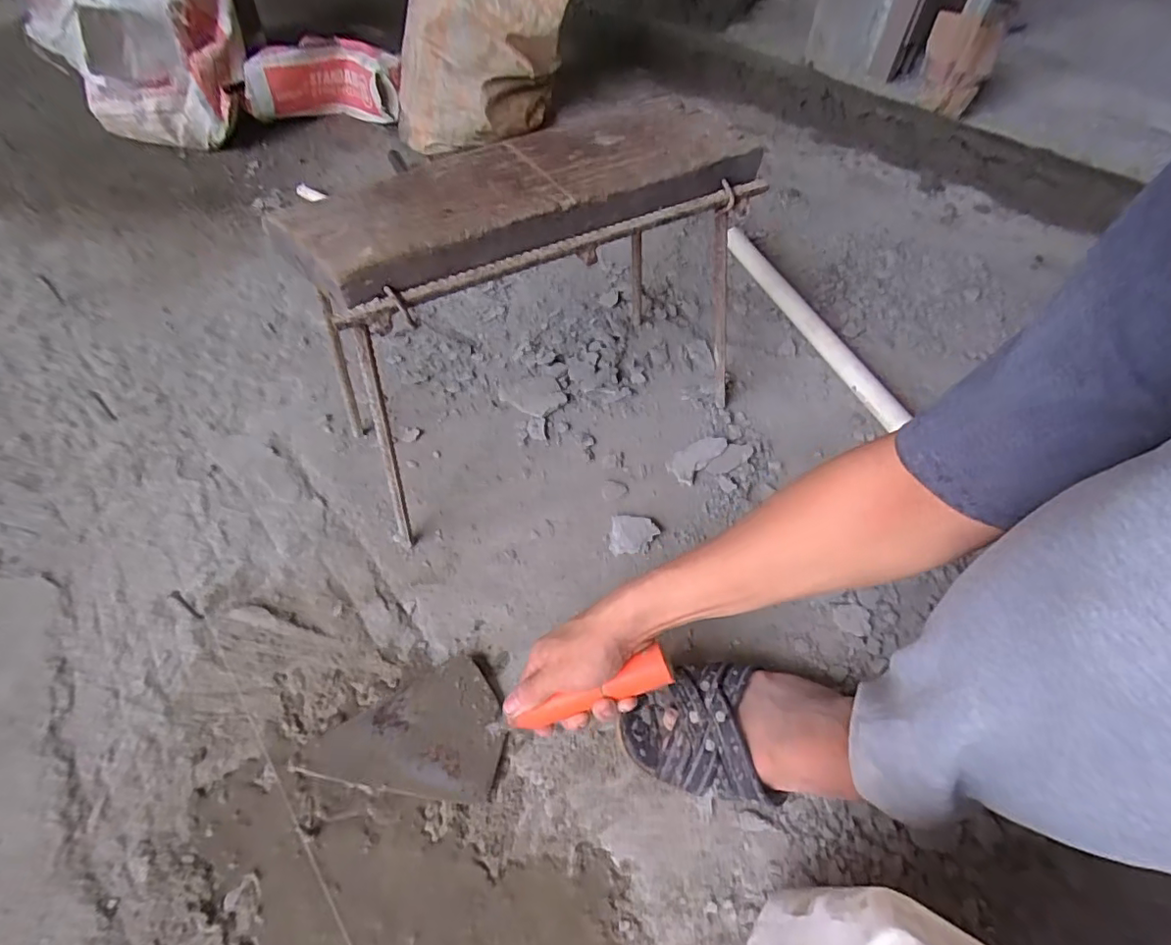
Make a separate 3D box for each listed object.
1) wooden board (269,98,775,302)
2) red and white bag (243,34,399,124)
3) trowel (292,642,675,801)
[{"bbox_3d":[-0.041,-0.239,0.475,0.412,0.040,0.125,-23,57,-18],"label":"wooden board"},{"bbox_3d":[-0.519,-0.777,1.151,0.284,0.147,0.130,0,52,-4],"label":"red and white bag"},{"bbox_3d":[-0.078,0.199,0.473,0.310,0.067,0.114,-19,51,13],"label":"trowel"}]

